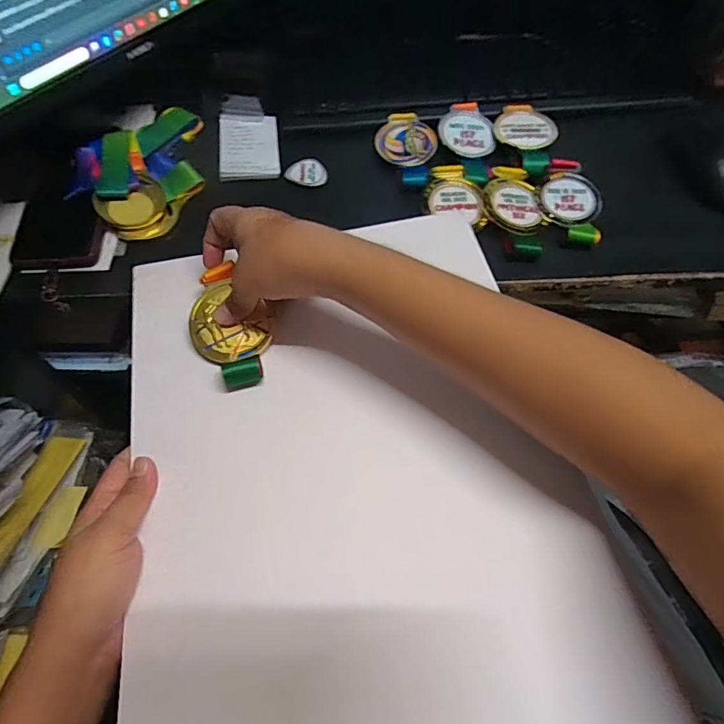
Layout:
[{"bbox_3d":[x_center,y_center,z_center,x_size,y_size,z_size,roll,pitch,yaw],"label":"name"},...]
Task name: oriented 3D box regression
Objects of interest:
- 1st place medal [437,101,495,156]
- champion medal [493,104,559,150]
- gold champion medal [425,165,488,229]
[{"bbox_3d":[0.109,-0.245,0.504,0.056,0.004,0.067,-14,73,-6],"label":"1st place medal"},{"bbox_3d":[0.170,-0.246,0.500,0.055,0.004,0.065,-33,64,-16],"label":"champion medal"},{"bbox_3d":[0.087,-0.157,0.451,0.053,0.007,0.071,-2,68,1],"label":"gold champion medal"}]

